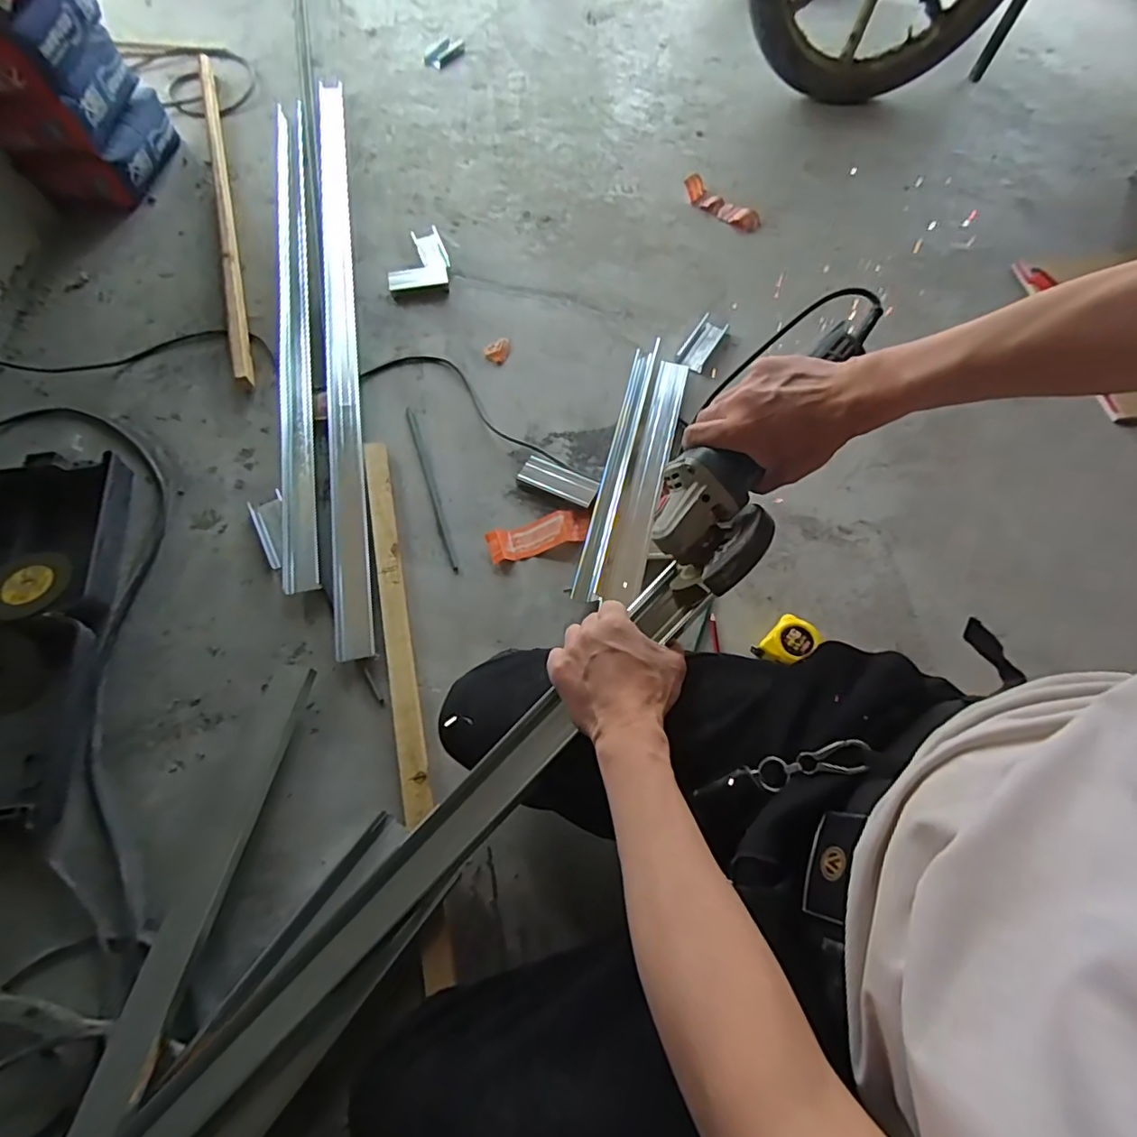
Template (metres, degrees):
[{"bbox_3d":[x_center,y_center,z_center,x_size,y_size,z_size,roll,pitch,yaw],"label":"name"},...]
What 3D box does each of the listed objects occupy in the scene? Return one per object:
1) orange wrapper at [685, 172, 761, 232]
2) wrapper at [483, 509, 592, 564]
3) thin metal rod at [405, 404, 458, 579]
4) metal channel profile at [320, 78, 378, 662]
[{"bbox_3d":[0.319,-0.750,1.165,0.180,0.034,0.049,40,71,14],"label":"orange wrapper"},{"bbox_3d":[-0.042,-0.049,0.840,0.152,0.022,0.054,-13,68,-7],"label":"wrapper"},{"bbox_3d":[-0.217,-0.127,0.877,0.011,0.015,0.316,-18,68,-9],"label":"thin metal rod"},{"bbox_3d":[-0.409,-0.475,1.012,0.052,0.030,1.334,-10,67,-6],"label":"metal channel profile"}]

